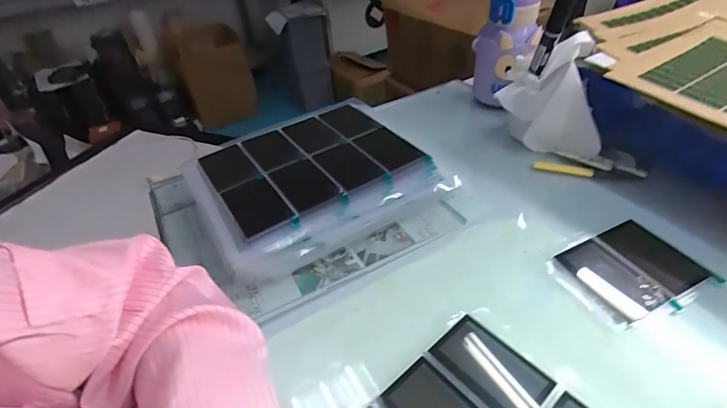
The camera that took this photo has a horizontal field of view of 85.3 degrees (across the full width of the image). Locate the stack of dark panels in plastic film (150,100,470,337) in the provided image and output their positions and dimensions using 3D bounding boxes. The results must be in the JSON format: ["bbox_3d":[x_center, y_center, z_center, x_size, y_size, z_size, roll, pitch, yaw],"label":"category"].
[{"bbox_3d":[-0.074,-0.021,0.468,0.299,0.058,0.287,-27,45,-25],"label":"stack of dark panels in plastic film"}]

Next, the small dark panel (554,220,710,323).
[{"bbox_3d":[0.260,0.060,0.383,0.105,0.007,0.086,-20,43,-18],"label":"small dark panel"}]

